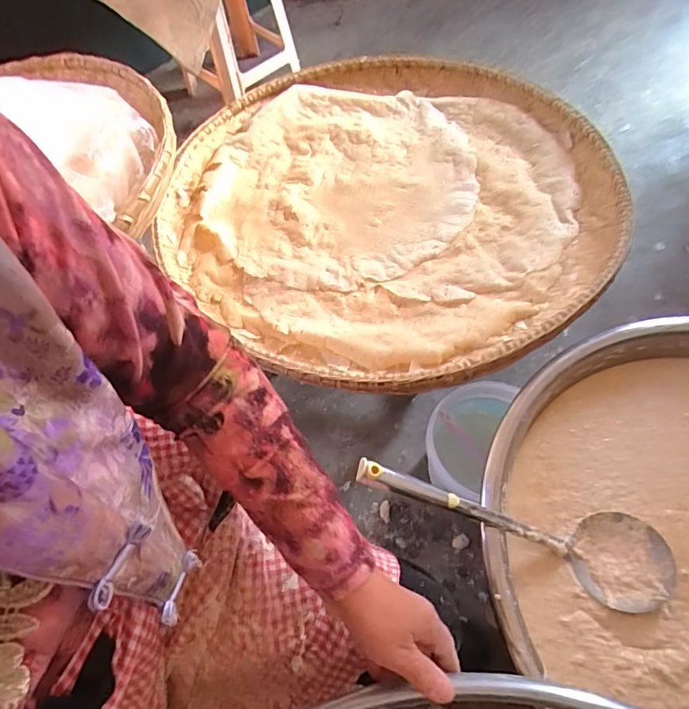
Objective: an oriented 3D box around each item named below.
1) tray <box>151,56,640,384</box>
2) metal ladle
[{"bbox_3d":[0.040,-0.289,0.833,0.696,0.110,0.802,-40,63,-18],"label":"tray"},{"bbox_3d":[0.192,0.198,0.525,0.388,0.053,0.104,19,61,-9],"label":"metal ladle"}]

